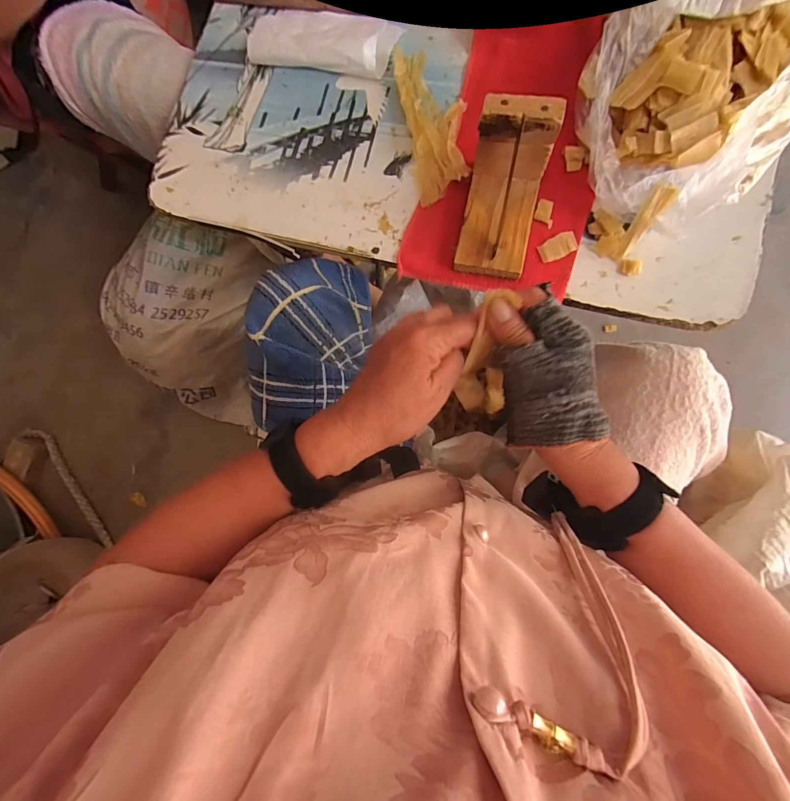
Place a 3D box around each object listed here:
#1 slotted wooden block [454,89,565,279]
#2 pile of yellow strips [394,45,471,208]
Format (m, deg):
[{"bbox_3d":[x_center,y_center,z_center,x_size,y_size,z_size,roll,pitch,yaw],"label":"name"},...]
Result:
[{"bbox_3d":[0.090,-0.169,0.309,0.060,0.069,0.106,11,85,7],"label":"slotted wooden block"},{"bbox_3d":[0.038,-0.272,0.369,0.055,0.017,0.163,-10,82,4],"label":"pile of yellow strips"}]

